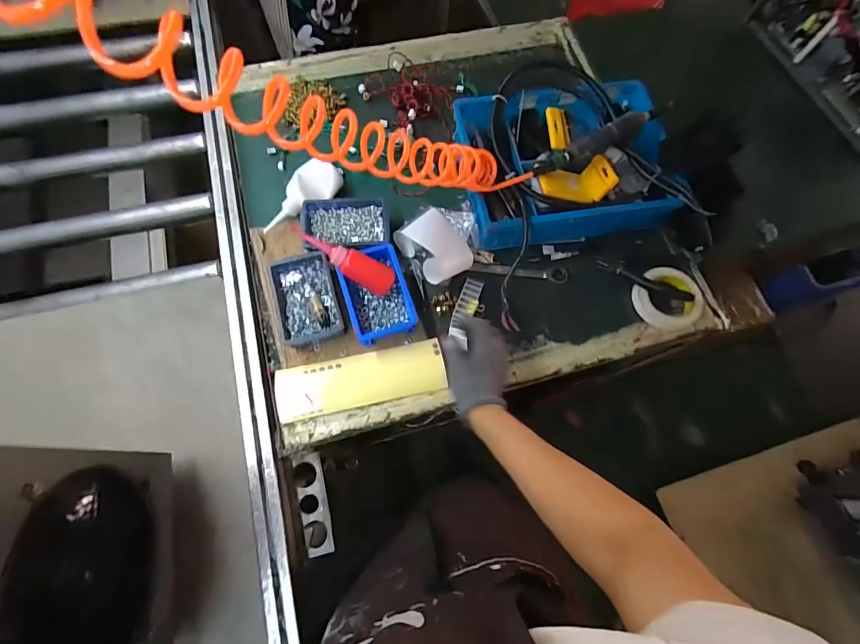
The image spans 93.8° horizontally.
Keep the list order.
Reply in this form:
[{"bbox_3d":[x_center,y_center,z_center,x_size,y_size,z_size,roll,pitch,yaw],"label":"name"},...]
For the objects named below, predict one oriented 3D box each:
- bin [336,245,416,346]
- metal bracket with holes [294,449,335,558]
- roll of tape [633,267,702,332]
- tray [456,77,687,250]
[{"bbox_3d":[-0.086,-0.044,0.648,0.098,0.055,0.144,-17,73,-8],"label":"bin"},{"bbox_3d":[-0.182,0.283,0.629,0.041,0.013,0.150,-8,75,-18],"label":"metal bracket with holes"},{"bbox_3d":[0.409,-0.042,0.691,0.111,0.040,0.104,1,71,-2],"label":"roll of tape"},{"bbox_3d":[0.237,-0.298,0.728,0.365,0.098,0.314,-10,72,-6],"label":"tray"}]

